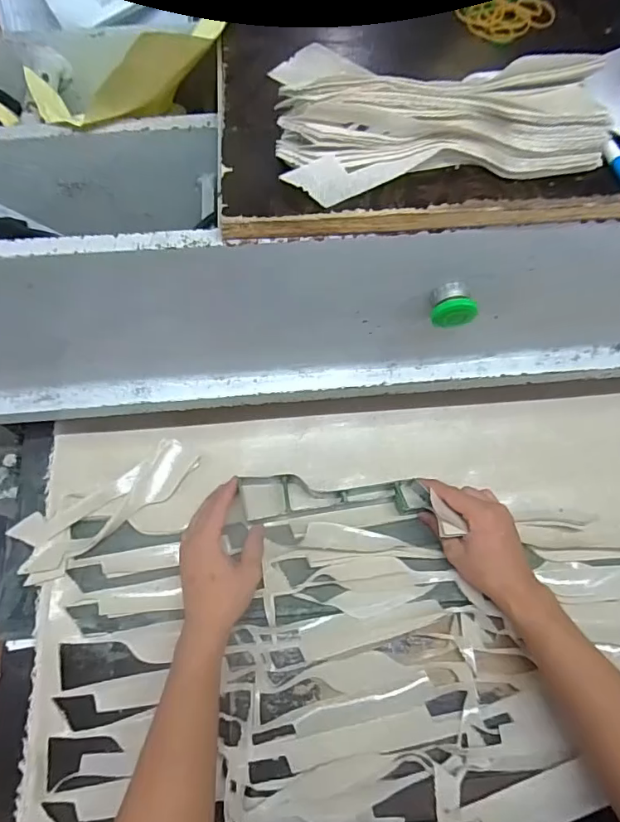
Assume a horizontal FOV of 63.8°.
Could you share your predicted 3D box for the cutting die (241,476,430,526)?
[{"bbox_3d":[0.027,0.099,0.559,0.214,0.026,0.055,0,66,5],"label":"cutting die"}]

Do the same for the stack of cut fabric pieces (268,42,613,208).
[{"bbox_3d":[0.086,-0.203,0.340,0.218,0.045,0.101,-7,66,-2],"label":"stack of cut fabric pieces"}]

